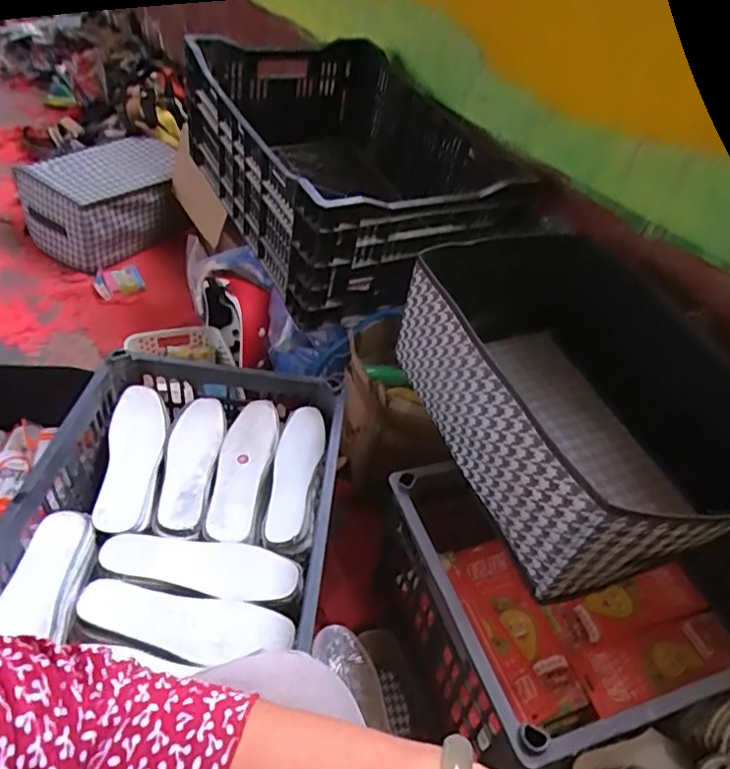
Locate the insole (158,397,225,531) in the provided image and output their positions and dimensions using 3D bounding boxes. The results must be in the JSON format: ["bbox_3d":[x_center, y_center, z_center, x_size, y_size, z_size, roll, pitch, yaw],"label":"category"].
[{"bbox_3d":[-0.231,0.098,0.772,0.067,0.009,0.207,2,44,-4],"label":"insole"}]

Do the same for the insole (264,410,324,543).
[{"bbox_3d":[-0.091,0.115,0.777,0.063,0.012,0.210,4,44,-2],"label":"insole"}]

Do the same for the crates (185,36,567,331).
[{"bbox_3d":[-0.031,-0.418,1.082,0.453,0.256,0.616,-17,48,-21],"label":"crates"}]

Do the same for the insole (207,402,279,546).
[{"bbox_3d":[-0.165,0.110,0.783,0.069,0.014,0.224,7,44,2],"label":"insole"}]

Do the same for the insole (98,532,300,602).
[{"bbox_3d":[-0.188,0.204,0.663,0.219,0.009,0.069,9,44,3],"label":"insole"}]

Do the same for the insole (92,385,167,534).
[{"bbox_3d":[-0.306,0.090,0.771,0.068,0.020,0.224,-4,45,-9],"label":"insole"}]

